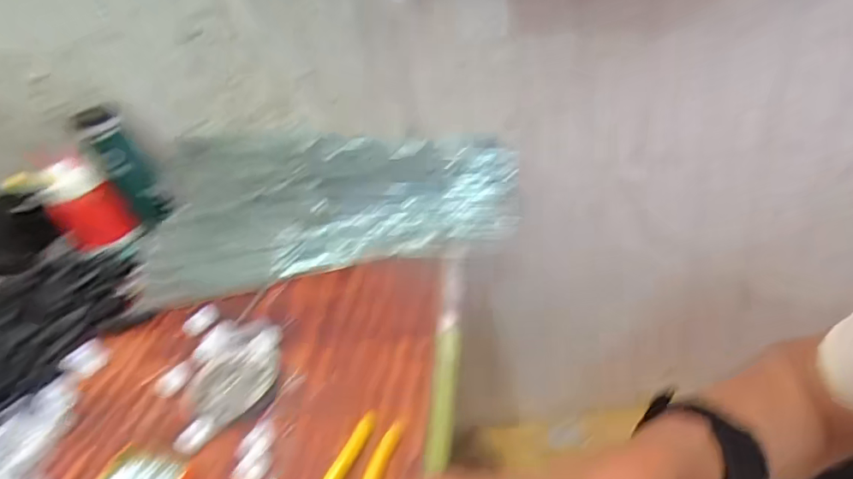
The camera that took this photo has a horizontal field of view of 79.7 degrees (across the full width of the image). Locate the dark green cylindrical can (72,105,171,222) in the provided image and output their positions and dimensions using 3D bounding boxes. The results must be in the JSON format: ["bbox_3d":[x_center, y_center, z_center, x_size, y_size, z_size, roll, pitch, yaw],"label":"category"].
[{"bbox_3d":[-0.415,-0.102,0.708,0.059,0.171,0.056,-4,29,47],"label":"dark green cylindrical can"}]

